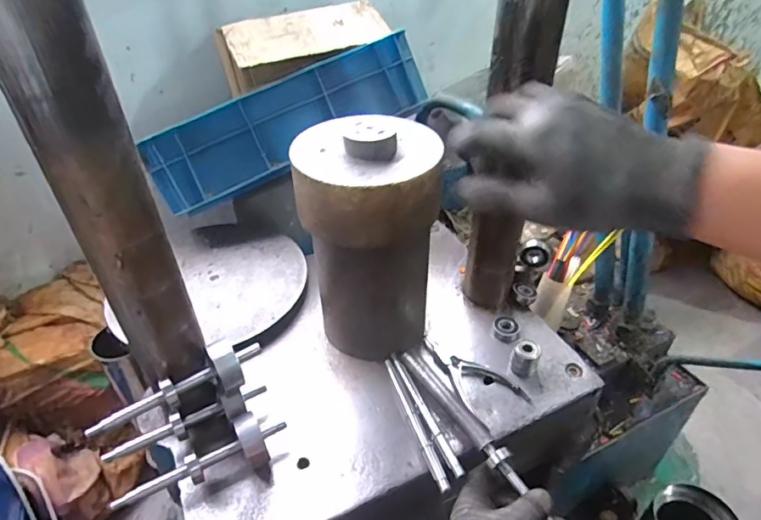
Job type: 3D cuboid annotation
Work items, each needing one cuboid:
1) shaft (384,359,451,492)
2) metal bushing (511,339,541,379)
[{"bbox_3d":[0.036,0.168,0.523,0.012,0.006,0.163,-12,40,-13],"label":"shaft"},{"bbox_3d":[0.168,0.114,0.571,0.027,0.038,0.029,-1,39,0],"label":"metal bushing"}]

